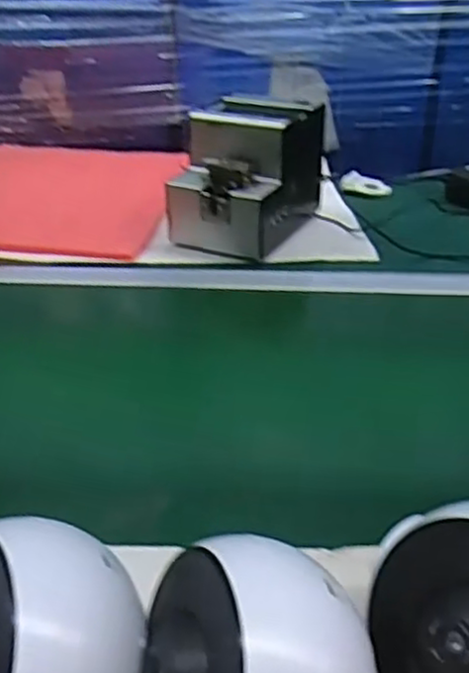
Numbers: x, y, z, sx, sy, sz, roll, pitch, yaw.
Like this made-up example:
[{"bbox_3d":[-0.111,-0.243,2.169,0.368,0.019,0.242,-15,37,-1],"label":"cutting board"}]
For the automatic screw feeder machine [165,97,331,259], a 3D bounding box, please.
[{"bbox_3d":[0.017,-0.201,0.864,0.131,0.141,0.179,14,33,21],"label":"automatic screw feeder machine"}]

